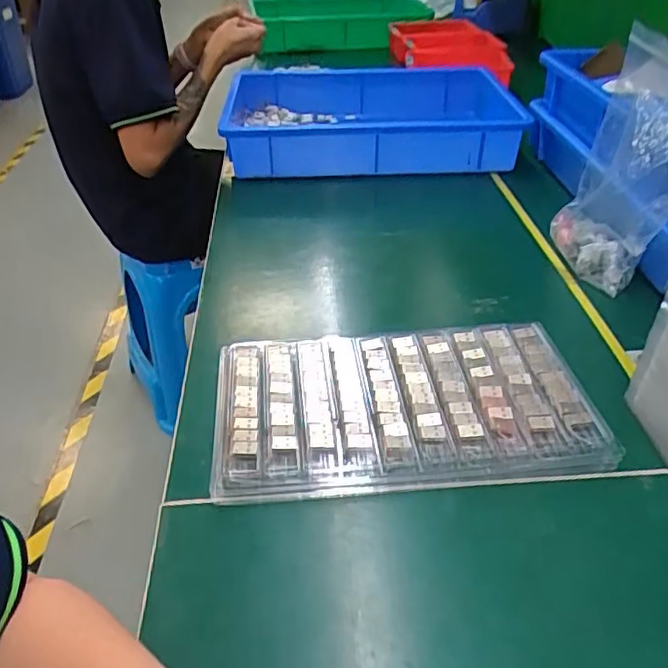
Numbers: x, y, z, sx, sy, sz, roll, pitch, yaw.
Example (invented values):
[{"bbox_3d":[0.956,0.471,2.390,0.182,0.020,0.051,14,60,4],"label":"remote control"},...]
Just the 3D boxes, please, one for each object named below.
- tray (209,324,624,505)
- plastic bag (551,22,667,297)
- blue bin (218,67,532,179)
[{"bbox_3d":[0.054,0.055,0.486,0.291,0.027,0.157,-3,37,-2],"label":"tray"},{"bbox_3d":[0.291,-0.152,0.589,0.064,0.220,0.170,-4,37,-3],"label":"plastic bag"},{"bbox_3d":[0.045,-0.328,0.942,0.408,0.095,0.310,-3,37,-1],"label":"blue bin"}]

